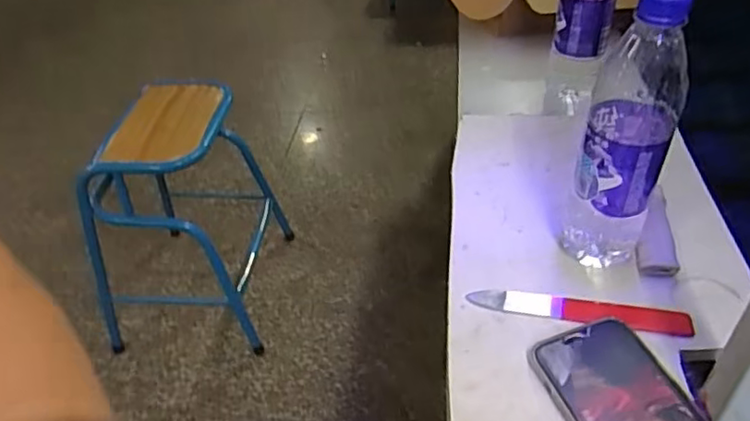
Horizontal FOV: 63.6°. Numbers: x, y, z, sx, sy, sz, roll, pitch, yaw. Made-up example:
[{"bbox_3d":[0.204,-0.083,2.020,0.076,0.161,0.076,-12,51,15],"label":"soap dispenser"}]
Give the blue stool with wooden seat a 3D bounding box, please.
[{"bbox_3d":[-0.422,0.004,1.382,0.304,0.510,0.420,-1,40,2],"label":"blue stool with wooden seat"}]

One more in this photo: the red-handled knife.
[{"bbox_3d":[0.161,0.078,0.482,0.167,0.005,0.024,6,46,14],"label":"red-handled knife"}]

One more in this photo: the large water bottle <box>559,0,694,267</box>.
[{"bbox_3d":[0.191,-0.053,0.464,0.064,0.228,0.062,19,46,23],"label":"large water bottle"}]

